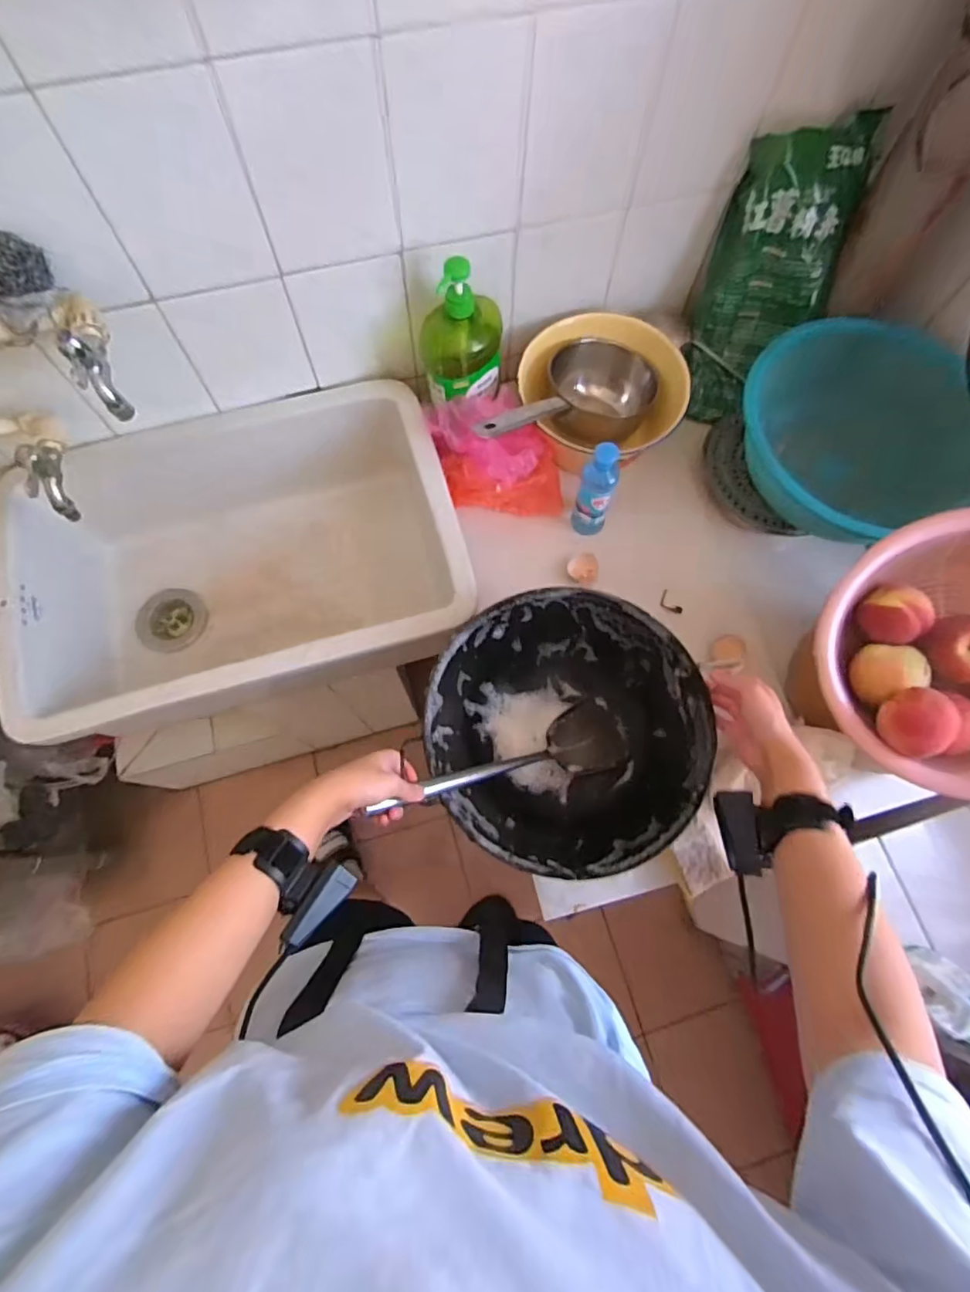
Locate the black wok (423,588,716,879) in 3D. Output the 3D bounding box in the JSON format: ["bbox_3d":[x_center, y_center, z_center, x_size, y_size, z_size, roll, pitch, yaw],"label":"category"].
[{"bbox_3d":[0.095,0.102,0.694,0.312,0.113,0.309,0,71,-1],"label":"black wok"}]

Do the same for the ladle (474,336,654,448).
[{"bbox_3d":[0.104,-0.340,0.781,0.288,0.103,0.121,-26,73,-27],"label":"ladle"}]

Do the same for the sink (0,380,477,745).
[{"bbox_3d":[-0.353,-0.118,0.882,0.599,0.275,0.439,-15,72,-6],"label":"sink"}]

